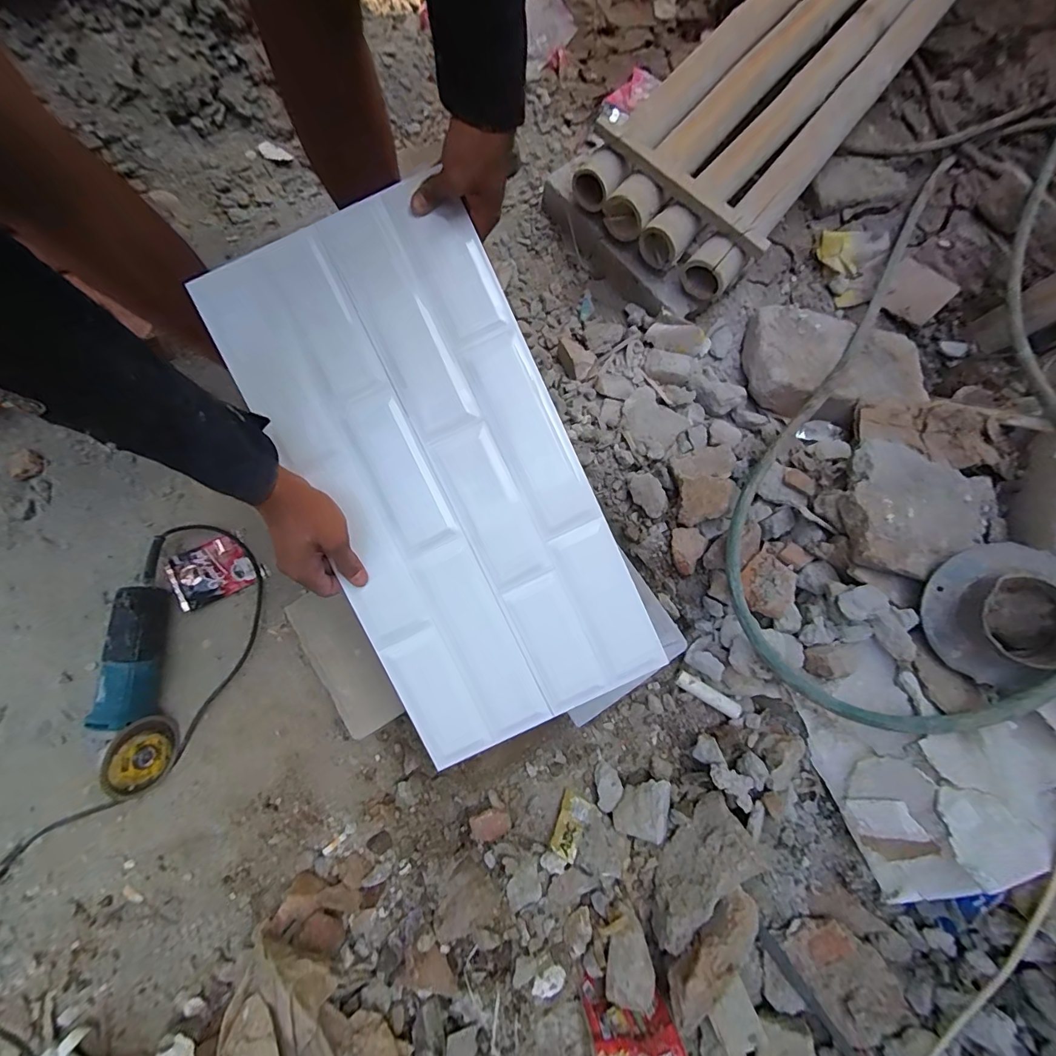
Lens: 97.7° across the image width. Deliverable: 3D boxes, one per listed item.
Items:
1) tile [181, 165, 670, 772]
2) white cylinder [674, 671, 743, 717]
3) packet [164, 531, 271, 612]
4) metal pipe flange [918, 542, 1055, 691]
[{"bbox_3d":[-0.093,-0.045,0.505,0.291,0.012,0.575,-25,96,0],"label":"tile"},{"bbox_3d":[0.253,0.236,0.652,0.096,0.028,0.022,31,79,7],"label":"white cylinder"},{"bbox_3d":[-0.481,0.064,0.711,0.118,0.005,0.088,-28,84,-24],"label":"packet"},{"bbox_3d":[0.571,0.102,0.555,0.152,0.076,0.169,17,93,30],"label":"metal pipe flange"}]

